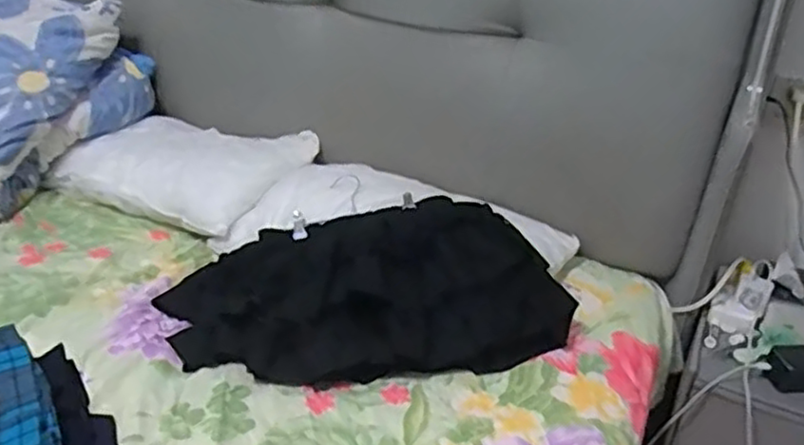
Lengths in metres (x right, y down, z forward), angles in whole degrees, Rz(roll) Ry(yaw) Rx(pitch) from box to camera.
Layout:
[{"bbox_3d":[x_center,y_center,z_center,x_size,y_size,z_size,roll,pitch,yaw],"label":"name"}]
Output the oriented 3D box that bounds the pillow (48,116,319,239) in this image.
[{"bbox_3d":[-0.396,-0.108,1.302,0.398,0.096,0.299,19,29,25],"label":"pillow"}]

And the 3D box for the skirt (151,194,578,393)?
[{"bbox_3d":[-0.053,0.077,1.004,0.563,0.140,0.292,1,27,-8],"label":"skirt"}]

